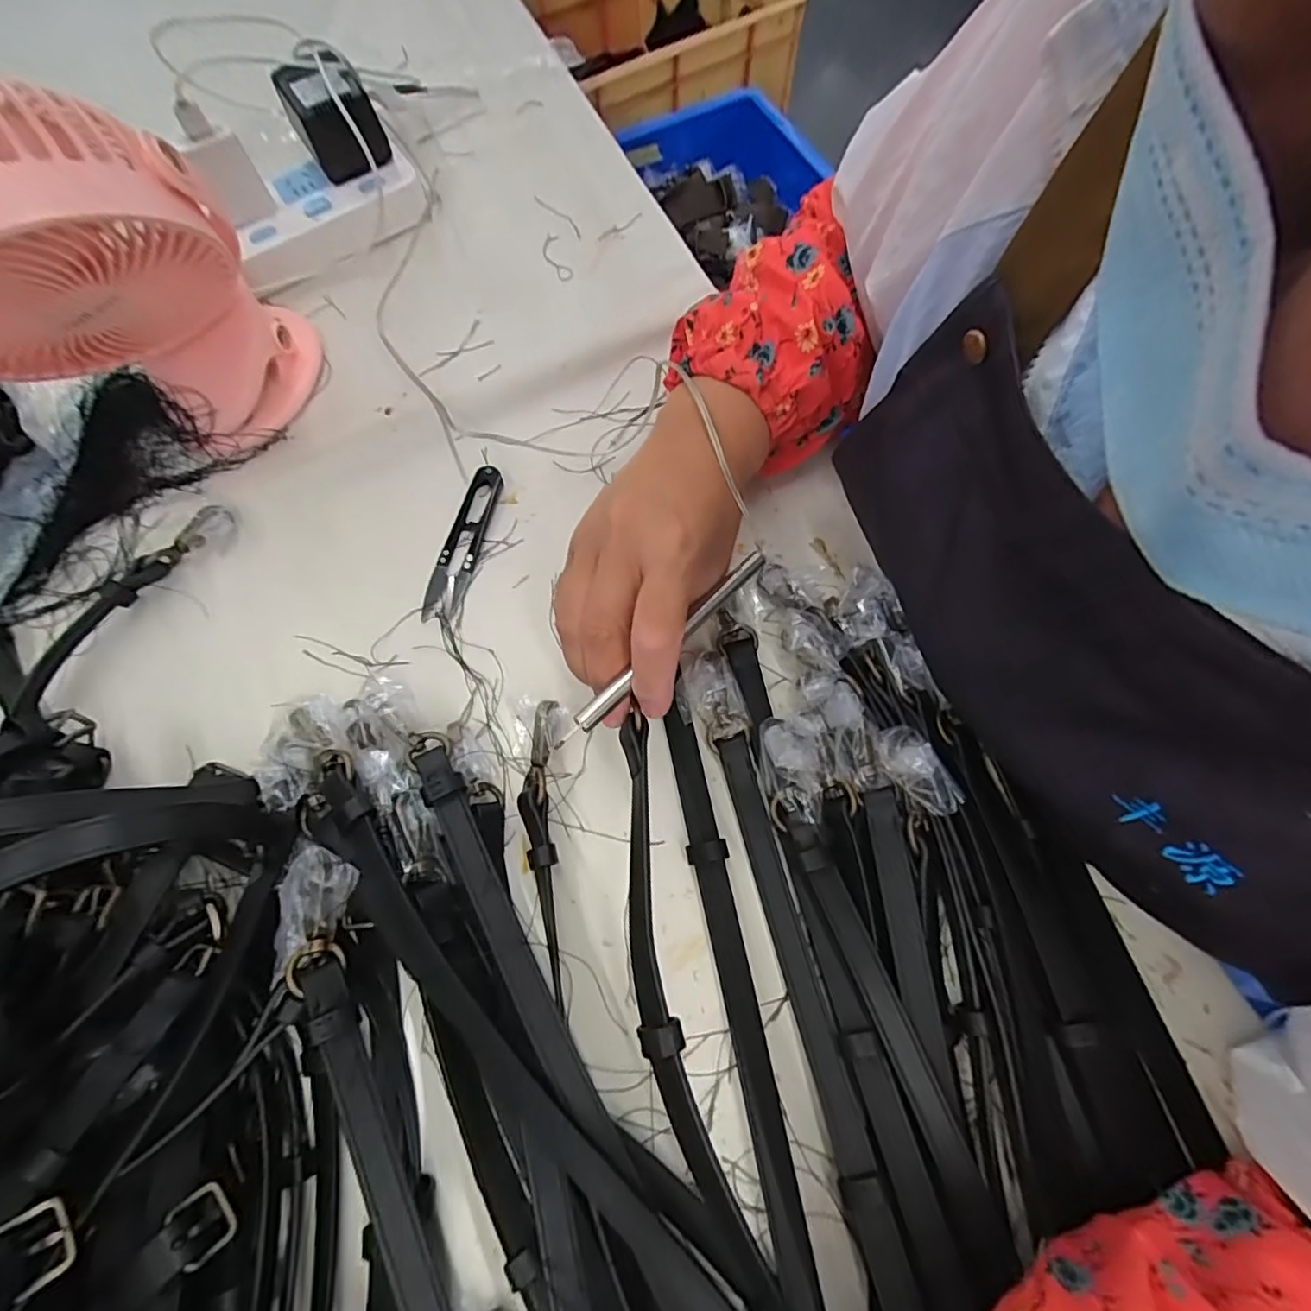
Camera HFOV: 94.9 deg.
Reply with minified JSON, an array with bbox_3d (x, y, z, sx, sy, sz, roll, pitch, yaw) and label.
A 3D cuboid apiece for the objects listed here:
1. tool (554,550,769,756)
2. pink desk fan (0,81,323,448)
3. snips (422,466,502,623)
[{"bbox_3d":[0.005,-0.005,0.279,0.008,0.005,0.136,43,71,13],"label":"tool"},{"bbox_3d":[-0.269,-0.177,0.304,0.151,0.176,0.097,-38,74,-12],"label":"pink desk fan"},{"bbox_3d":[-0.117,-0.069,0.363,0.023,0.013,0.099,13,71,6],"label":"snips"}]

